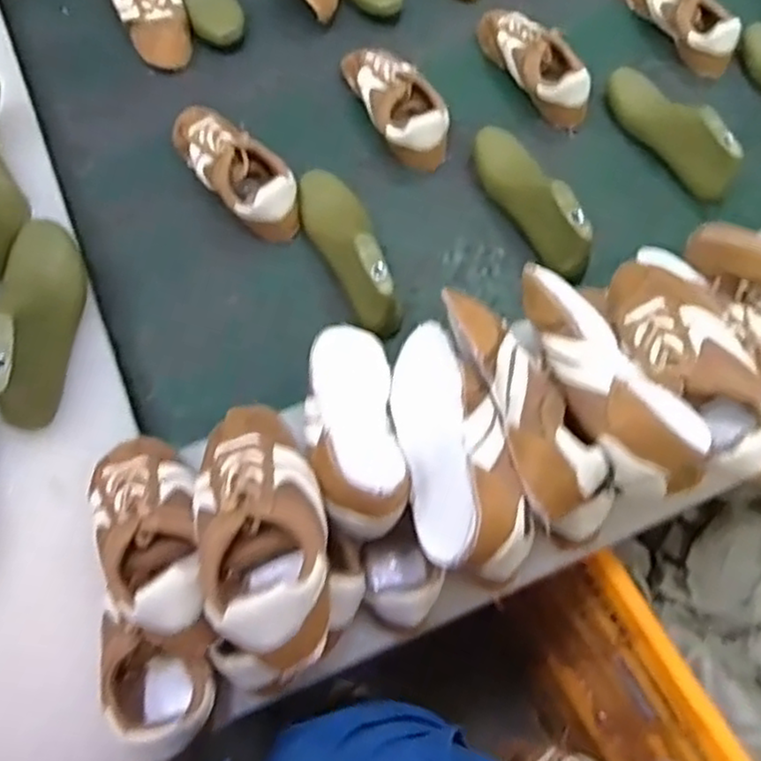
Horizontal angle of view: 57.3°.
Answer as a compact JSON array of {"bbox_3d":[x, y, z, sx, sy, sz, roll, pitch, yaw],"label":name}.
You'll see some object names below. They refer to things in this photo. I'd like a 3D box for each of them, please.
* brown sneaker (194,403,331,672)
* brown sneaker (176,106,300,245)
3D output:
[{"bbox_3d":[-0.088,0.099,0.513,0.088,0.062,0.203,-12,48,-8],"label":"brown sneaker"},{"bbox_3d":[-0.175,-0.258,0.842,0.086,0.068,0.215,-31,70,-16],"label":"brown sneaker"}]

